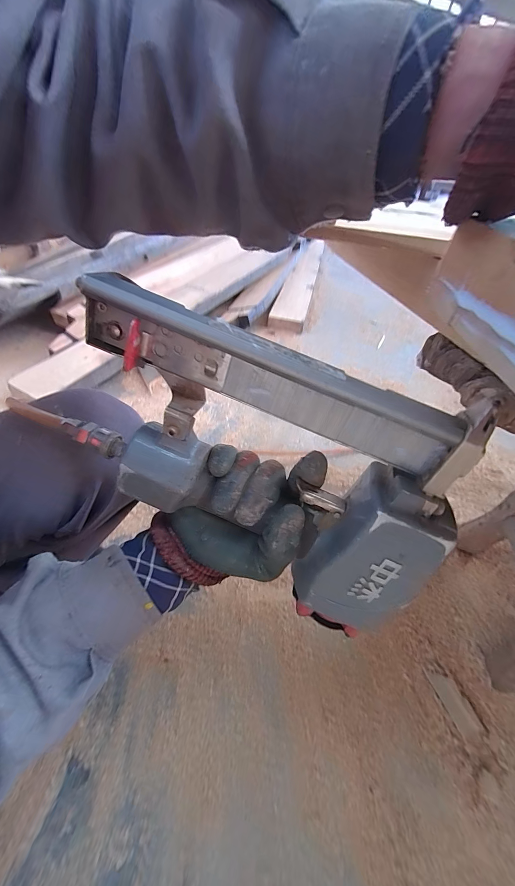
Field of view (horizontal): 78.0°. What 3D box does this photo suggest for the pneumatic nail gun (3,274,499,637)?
[{"bbox_3d":[-0.018,0.014,0.264,0.326,0.220,0.083,24,25,5],"label":"pneumatic nail gun"}]

